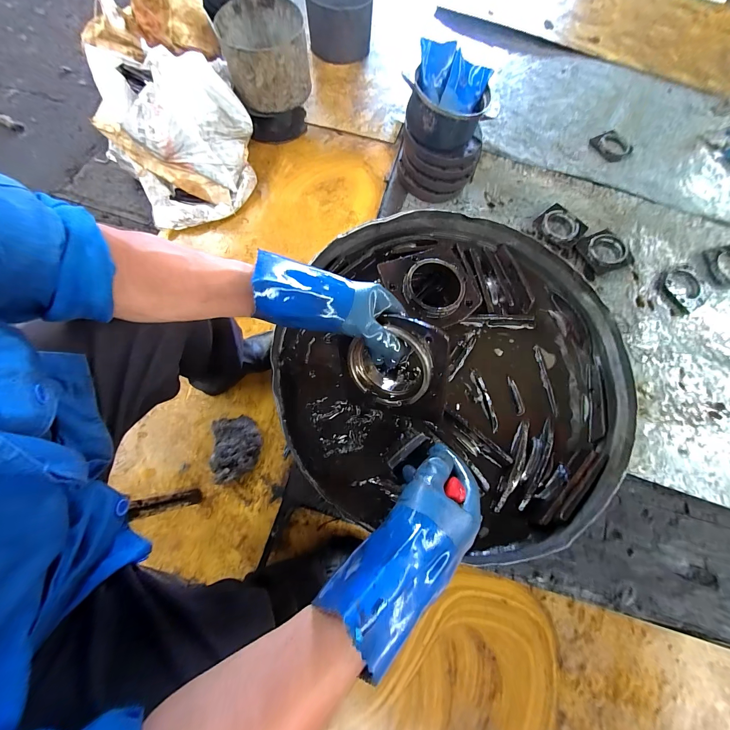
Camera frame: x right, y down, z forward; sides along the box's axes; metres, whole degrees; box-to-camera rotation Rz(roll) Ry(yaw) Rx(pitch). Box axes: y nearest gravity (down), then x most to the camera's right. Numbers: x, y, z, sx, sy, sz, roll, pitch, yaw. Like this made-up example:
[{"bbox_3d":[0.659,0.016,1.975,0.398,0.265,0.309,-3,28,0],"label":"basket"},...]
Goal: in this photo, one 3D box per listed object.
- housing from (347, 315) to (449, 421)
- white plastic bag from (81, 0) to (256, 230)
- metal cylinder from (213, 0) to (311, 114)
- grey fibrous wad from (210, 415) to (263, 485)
[{"bbox_3d":[0.046,0.002,0.428,0.135,0.141,0.039,12,30,22],"label":"housing"},{"bbox_3d":[-0.621,-0.809,1.008,0.443,0.365,0.563,-17,73,-10],"label":"white plastic bag"},{"bbox_3d":[-0.348,-1.087,1.097,0.283,0.197,0.270,-14,72,-9],"label":"metal cylinder"},{"bbox_3d":[-0.342,0.212,0.817,0.122,0.062,0.168,-17,71,-7],"label":"grey fibrous wad"}]

